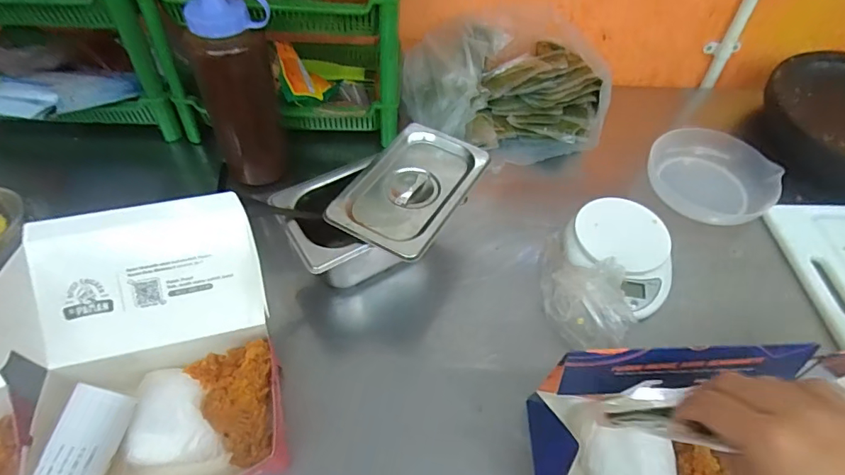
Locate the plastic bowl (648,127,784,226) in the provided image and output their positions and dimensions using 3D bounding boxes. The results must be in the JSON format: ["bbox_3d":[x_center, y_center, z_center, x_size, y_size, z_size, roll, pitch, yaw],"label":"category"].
[{"bbox_3d":[0.381,-0.079,0.655,0.127,0.053,0.156,-33,60,-25],"label":"plastic bowl"}]

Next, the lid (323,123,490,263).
[{"bbox_3d":[-0.011,-0.051,0.510,0.110,0.022,0.162,25,54,16],"label":"lid"}]

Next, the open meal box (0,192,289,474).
[{"bbox_3d":[-0.228,0.106,0.413,0.200,0.129,0.233,-11,53,-11],"label":"open meal box"}]

